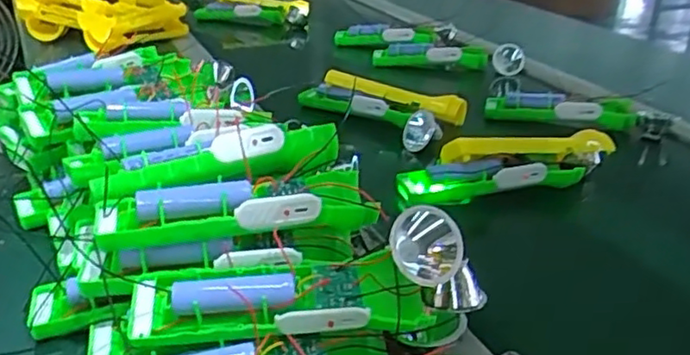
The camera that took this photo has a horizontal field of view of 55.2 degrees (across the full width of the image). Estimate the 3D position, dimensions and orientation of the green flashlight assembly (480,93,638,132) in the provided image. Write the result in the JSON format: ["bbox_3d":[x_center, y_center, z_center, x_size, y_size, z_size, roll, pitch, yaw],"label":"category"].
[{"bbox_3d":[0.246,-0.081,0.759,0.162,0.029,0.043,4,26,7],"label":"green flashlight assembly"}]

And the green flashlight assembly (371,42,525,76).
[{"bbox_3d":[0.150,-0.180,0.971,0.214,0.036,0.037,3,26,2],"label":"green flashlight assembly"}]

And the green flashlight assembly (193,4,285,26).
[{"bbox_3d":[-0.206,-0.310,1.252,0.196,0.039,0.025,12,28,21],"label":"green flashlight assembly"}]

